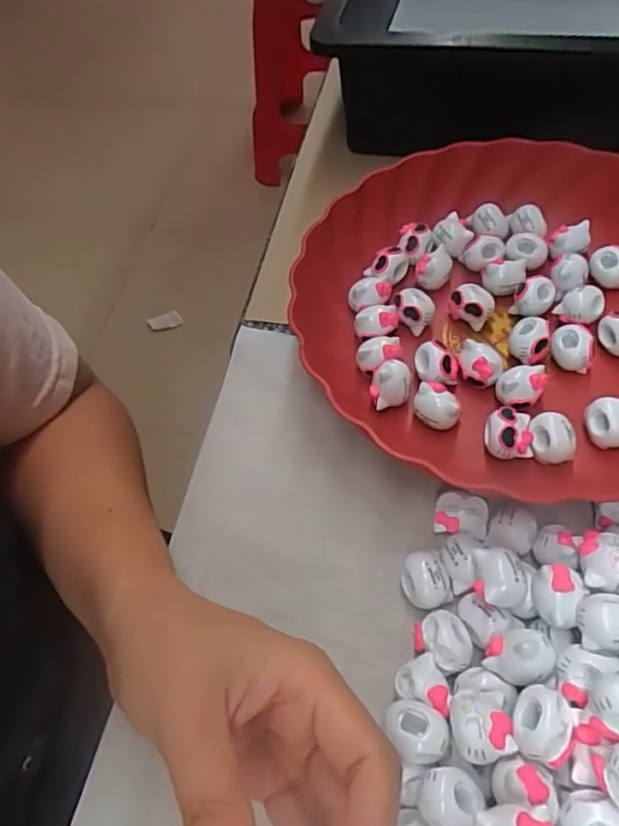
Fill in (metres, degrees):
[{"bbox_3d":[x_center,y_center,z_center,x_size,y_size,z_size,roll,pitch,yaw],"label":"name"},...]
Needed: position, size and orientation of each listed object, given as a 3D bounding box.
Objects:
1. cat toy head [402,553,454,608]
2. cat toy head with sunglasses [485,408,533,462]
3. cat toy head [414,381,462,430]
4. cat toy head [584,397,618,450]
[{"bbox_3d":[0.055,0.080,0.272,0.021,0.019,0.024,-17,58,-8],"label":"cat toy head"},{"bbox_3d":[0.104,0.011,0.302,0.022,0.023,0.025,2,57,4],"label":"cat toy head with sunglasses"},{"bbox_3d":[0.069,-0.002,0.315,0.025,0.020,0.019,19,60,14],"label":"cat toy head"},{"bbox_3d":[0.155,0.006,0.298,0.021,0.018,0.022,-1,57,2],"label":"cat toy head"}]

